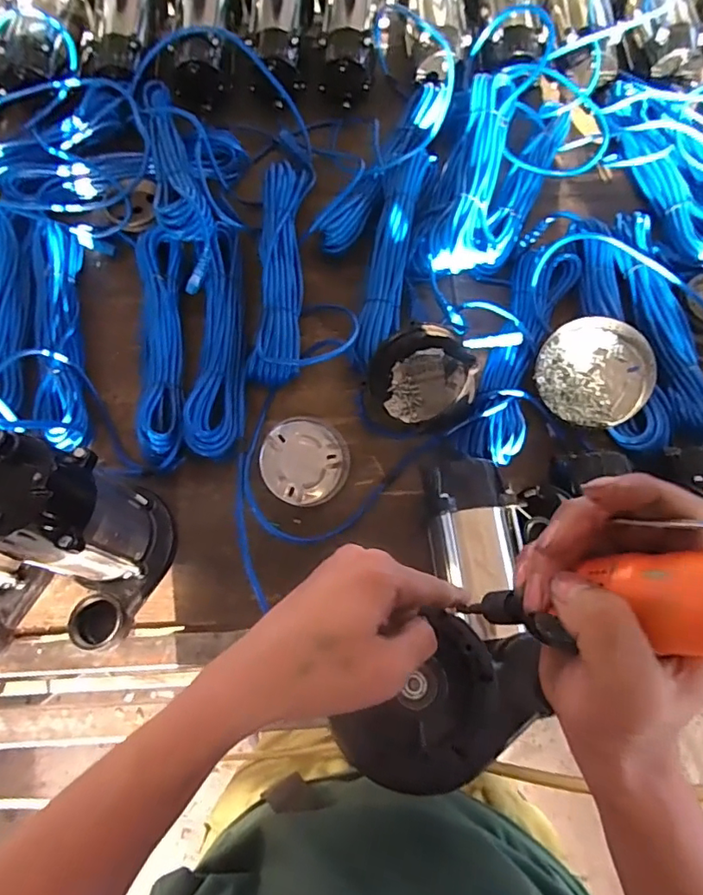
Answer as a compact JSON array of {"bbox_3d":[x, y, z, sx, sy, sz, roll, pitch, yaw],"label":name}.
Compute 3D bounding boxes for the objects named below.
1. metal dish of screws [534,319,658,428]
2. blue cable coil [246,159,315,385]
[{"bbox_3d":[0.302,-0.095,0.646,0.135,0.048,0.128,39,73,13],"label":"metal dish of screws"},{"bbox_3d":[-0.095,-0.257,0.715,0.064,0.033,0.350,2,69,0],"label":"blue cable coil"}]

